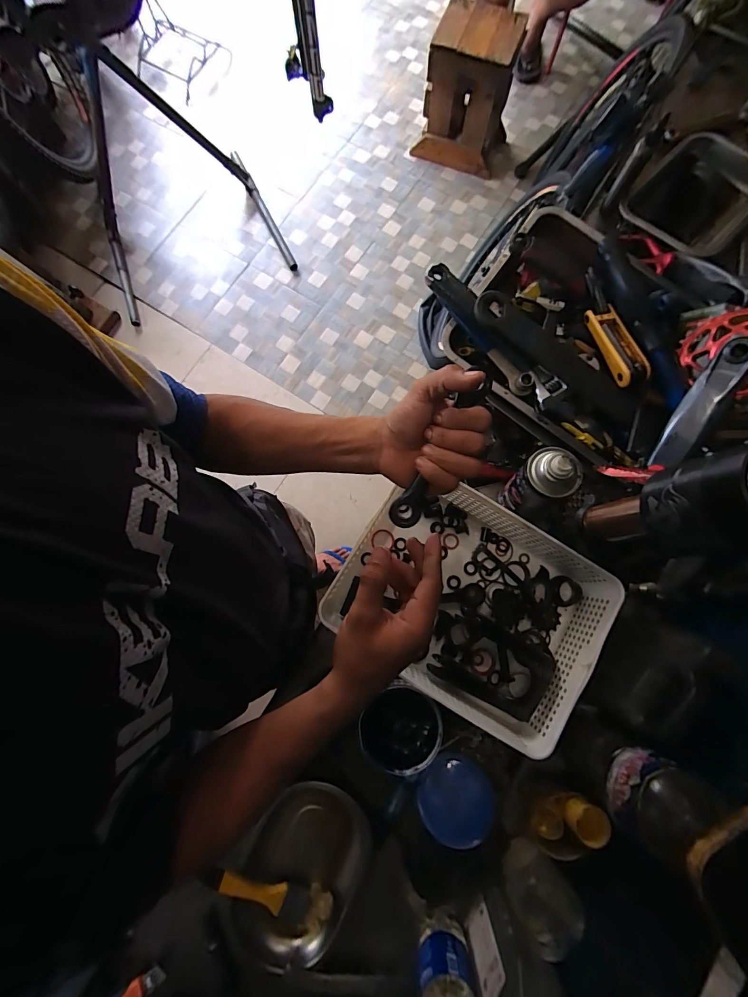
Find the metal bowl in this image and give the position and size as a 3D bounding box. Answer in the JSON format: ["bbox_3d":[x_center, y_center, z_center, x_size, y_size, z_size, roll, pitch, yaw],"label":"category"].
[{"bbox_3d":[-0.102,0.497,0.500,0.160,0.035,0.213,30,81,6],"label":"metal bowl"}]

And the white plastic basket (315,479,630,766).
[{"bbox_3d":[0.124,0.135,0.510,0.326,0.082,0.245,32,82,6],"label":"white plastic basket"}]

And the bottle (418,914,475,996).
[{"bbox_3d":[0.083,0.551,0.396,0.059,0.137,0.059,-3,80,0],"label":"bottle"}]

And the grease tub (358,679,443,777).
[{"bbox_3d":[0.033,0.291,0.493,0.093,0.078,0.103,34,82,6],"label":"grease tub"}]

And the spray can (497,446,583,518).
[{"bbox_3d":[0.211,-0.018,0.491,0.059,0.158,0.070,36,82,7],"label":"spray can"}]

